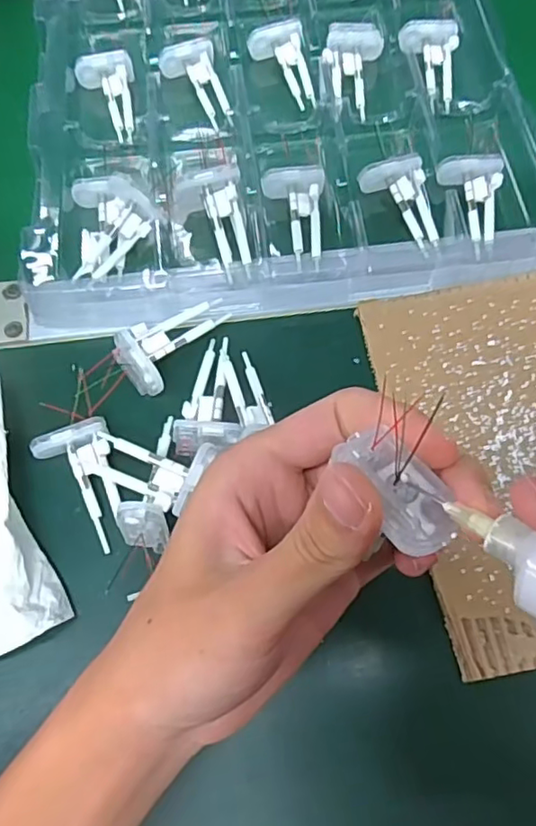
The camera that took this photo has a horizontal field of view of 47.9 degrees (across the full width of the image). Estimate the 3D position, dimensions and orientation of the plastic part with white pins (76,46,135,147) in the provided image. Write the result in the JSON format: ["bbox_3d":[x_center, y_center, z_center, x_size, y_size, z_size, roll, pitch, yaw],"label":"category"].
[{"bbox_3d":[-0.102,-0.208,0.403,0.036,0.015,0.064,-18,83,-7],"label":"plastic part with white pins"}]

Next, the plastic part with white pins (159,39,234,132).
[{"bbox_3d":[-0.043,-0.218,0.403,0.034,0.013,0.063,-28,86,-11],"label":"plastic part with white pins"}]

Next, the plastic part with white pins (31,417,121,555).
[{"bbox_3d":[-0.090,0.036,0.298,0.036,0.009,0.064,-21,82,-8],"label":"plastic part with white pins"}]

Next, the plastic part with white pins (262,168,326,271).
[{"bbox_3d":[0.020,-0.116,0.356,0.035,0.007,0.062,-12,83,-5],"label":"plastic part with white pins"}]

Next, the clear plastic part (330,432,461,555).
[{"bbox_3d":[0.035,0.020,0.161,0.019,0.005,0.035,-28,66,-11],"label":"clear plastic part"}]

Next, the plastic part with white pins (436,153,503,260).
[{"bbox_3d":[0.124,-0.123,0.357,0.034,0.009,0.065,-9,80,-3],"label":"plastic part with white pins"}]

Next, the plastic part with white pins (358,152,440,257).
[{"bbox_3d":[0.083,-0.124,0.359,0.034,0.013,0.062,-24,82,-10],"label":"plastic part with white pins"}]

